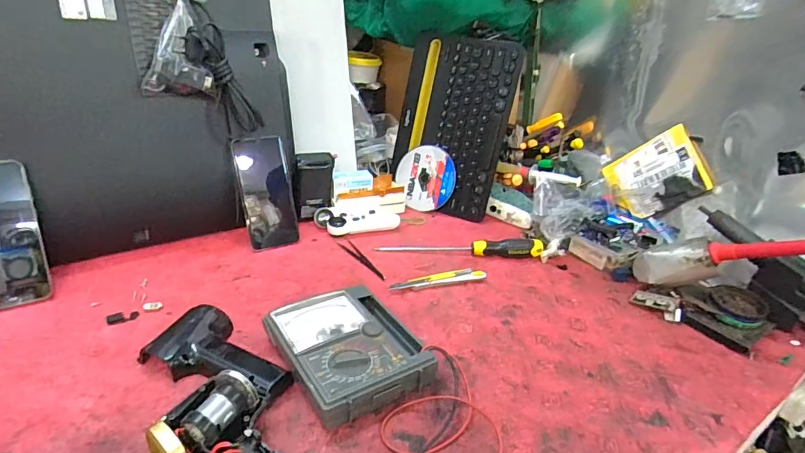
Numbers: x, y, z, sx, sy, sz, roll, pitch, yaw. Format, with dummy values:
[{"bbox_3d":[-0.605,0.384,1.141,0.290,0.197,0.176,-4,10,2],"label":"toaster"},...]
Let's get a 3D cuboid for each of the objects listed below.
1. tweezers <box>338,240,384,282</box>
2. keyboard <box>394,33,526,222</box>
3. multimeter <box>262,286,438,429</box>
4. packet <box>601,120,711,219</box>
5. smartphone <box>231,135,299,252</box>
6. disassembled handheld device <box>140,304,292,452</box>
[{"bbox_3d":[-0.058,0.046,0.665,0.021,0.004,0.120,-12,31,-31],"label":"tweezers"},{"bbox_3d":[0.084,-0.175,0.795,0.192,0.290,0.016,18,12,24],"label":"keyboard"},{"bbox_3d":[-0.057,0.124,0.477,0.124,0.037,0.152,-12,32,-31],"label":"multimeter"},{"bbox_3d":[0.388,-0.081,0.718,0.020,0.131,0.111,8,61,-36],"label":"packet"},{"bbox_3d":[-0.196,-0.049,0.677,0.073,0.159,0.015,-12,6,-31],"label":"smartphone"},{"bbox_3d":[-0.153,0.149,0.402,0.117,0.044,0.275,-10,31,-29],"label":"disassembled handheld device"}]

